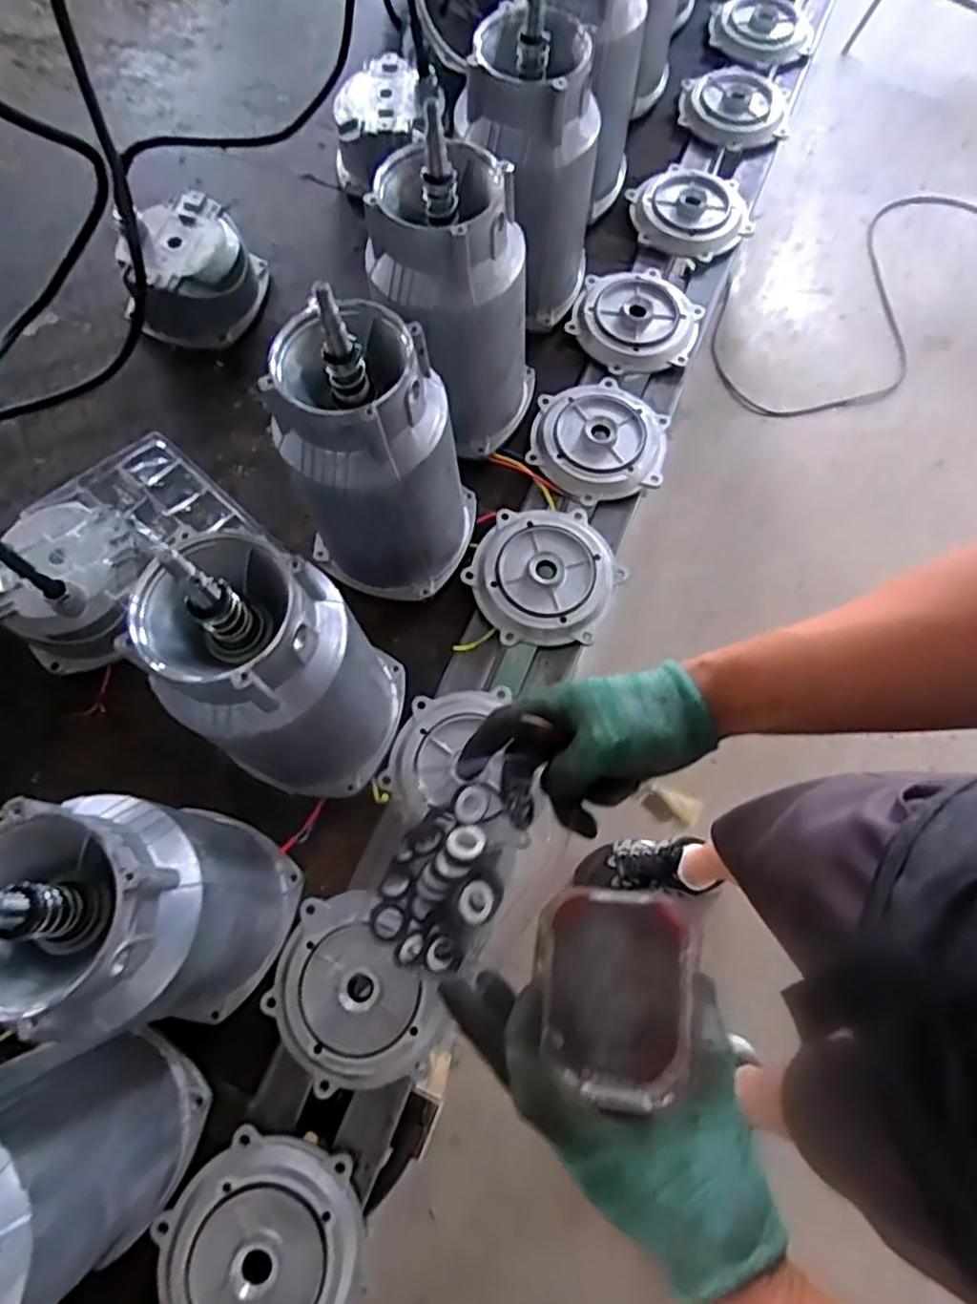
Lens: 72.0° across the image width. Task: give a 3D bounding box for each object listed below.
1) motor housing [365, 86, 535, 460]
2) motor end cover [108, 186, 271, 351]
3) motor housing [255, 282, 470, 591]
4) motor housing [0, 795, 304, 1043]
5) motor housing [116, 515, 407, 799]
[{"bbox_3d":[-0.021,-0.278,0.548,0.113,0.230,0.124,0,71,-1],"label":"motor housing"},{"bbox_3d":[-0.292,-0.376,0.675,0.119,0.078,0.128,-6,71,-2],"label":"motor end cover"},{"bbox_3d":[-0.077,-0.142,0.504,0.108,0.225,0.123,24,72,8],"label":"motor housing"},{"bbox_3d":[-0.197,0.149,0.399,0.110,0.222,0.102,0,71,0],"label":"motor housing"},{"bbox_3d":[-0.131,0.015,0.447,0.112,0.218,0.130,20,72,7],"label":"motor housing"}]

